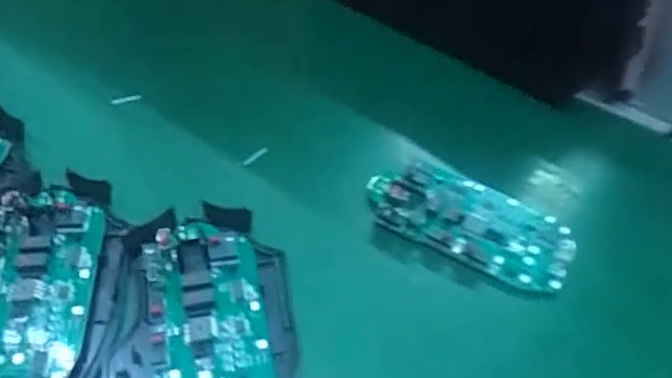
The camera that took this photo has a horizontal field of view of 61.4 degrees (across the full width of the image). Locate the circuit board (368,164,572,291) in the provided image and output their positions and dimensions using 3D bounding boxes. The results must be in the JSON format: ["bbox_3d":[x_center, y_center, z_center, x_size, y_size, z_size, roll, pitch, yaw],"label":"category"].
[{"bbox_3d":[0.063,0.012,0.268,0.095,0.010,0.045,24,55,15],"label":"circuit board"}]

